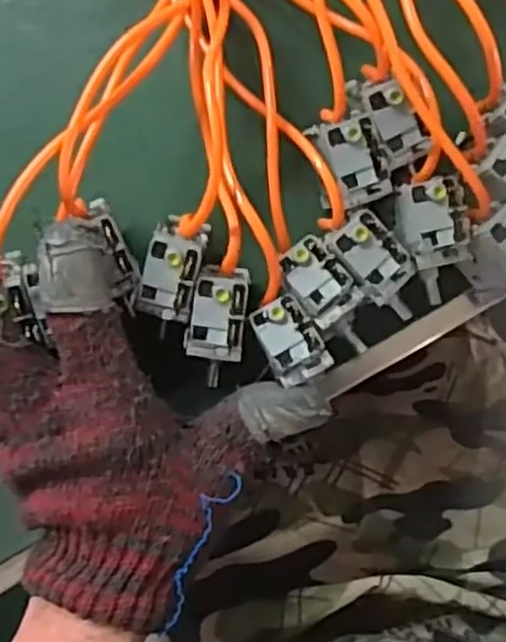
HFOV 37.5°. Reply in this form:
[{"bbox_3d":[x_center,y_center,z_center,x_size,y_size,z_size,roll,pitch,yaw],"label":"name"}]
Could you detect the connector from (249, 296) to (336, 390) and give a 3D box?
[{"bbox_3d":[0.017,0.008,0.328,0.025,0.010,0.036,-24,88,2],"label":"connector"}]

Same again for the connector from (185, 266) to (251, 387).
[{"bbox_3d":[-0.016,0.002,0.328,0.024,0.013,0.051,10,89,3],"label":"connector"}]

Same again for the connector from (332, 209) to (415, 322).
[{"bbox_3d":[0.059,-0.021,0.332,0.023,0.014,0.059,-34,119,5],"label":"connector"}]

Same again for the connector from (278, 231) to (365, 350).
[{"bbox_3d":[0.036,-0.010,0.331,0.024,0.017,0.056,-34,105,5],"label":"connector"}]

